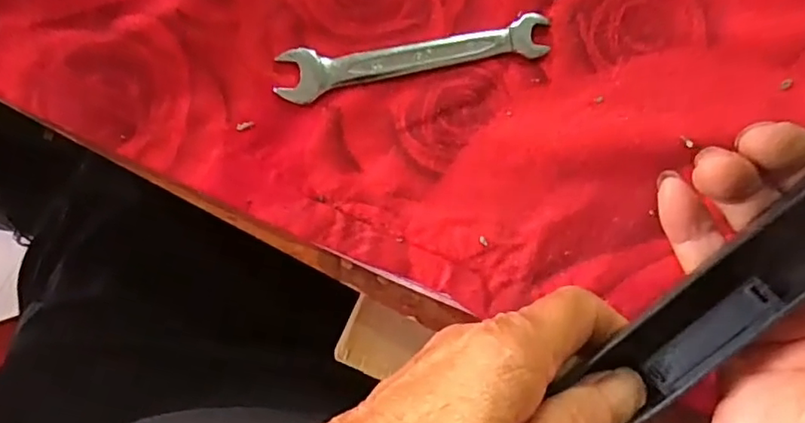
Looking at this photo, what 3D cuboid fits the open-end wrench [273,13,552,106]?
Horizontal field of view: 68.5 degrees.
[{"bbox_3d":[0.005,-0.065,0.250,0.116,0.005,0.020,-10,90,-5],"label":"open-end wrench"}]

